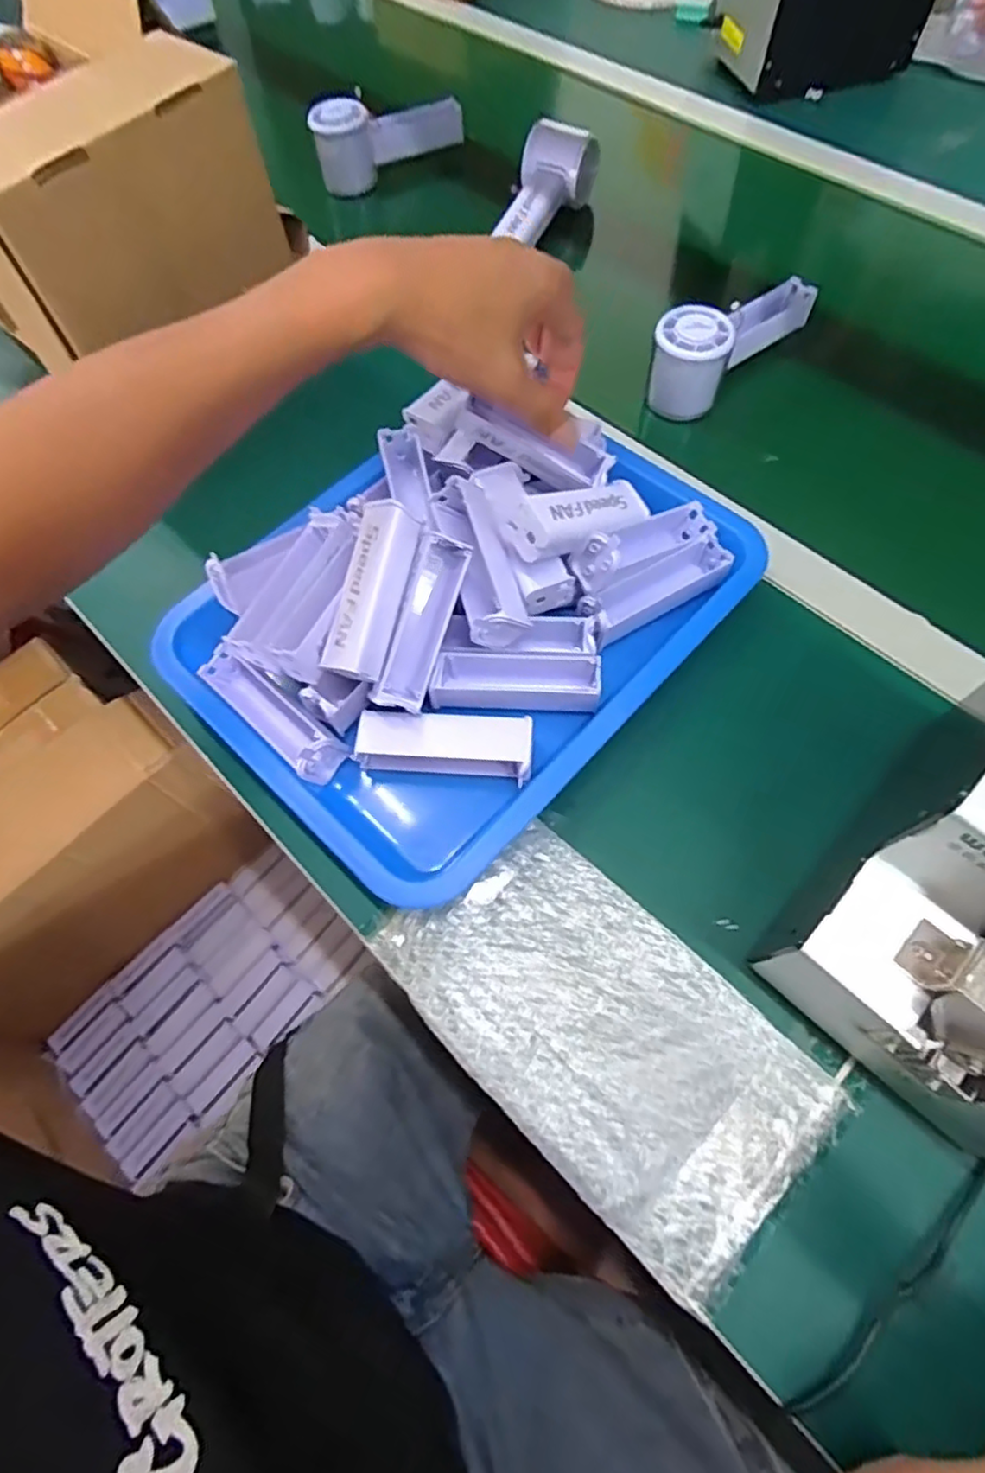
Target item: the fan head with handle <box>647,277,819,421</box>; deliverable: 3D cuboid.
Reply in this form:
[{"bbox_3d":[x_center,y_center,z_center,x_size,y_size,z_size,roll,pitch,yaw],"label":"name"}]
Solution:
[{"bbox_3d":[0.186,-0.315,0.518,0.156,0.058,0.052,-42,70,-15],"label":"fan head with handle"}]

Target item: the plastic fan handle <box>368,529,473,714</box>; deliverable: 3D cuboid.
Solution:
[{"bbox_3d":[-0.040,-0.065,0.383,0.028,0.027,0.102,16,83,7],"label":"plastic fan handle"}]

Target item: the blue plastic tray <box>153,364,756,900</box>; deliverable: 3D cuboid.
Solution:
[{"bbox_3d":[-0.017,-0.087,0.394,0.249,0.064,0.327,43,81,8],"label":"blue plastic tray"}]

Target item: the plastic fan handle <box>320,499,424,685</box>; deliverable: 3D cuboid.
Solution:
[{"bbox_3d":[-0.069,-0.083,0.374,0.035,0.015,0.099,14,85,6],"label":"plastic fan handle"}]

